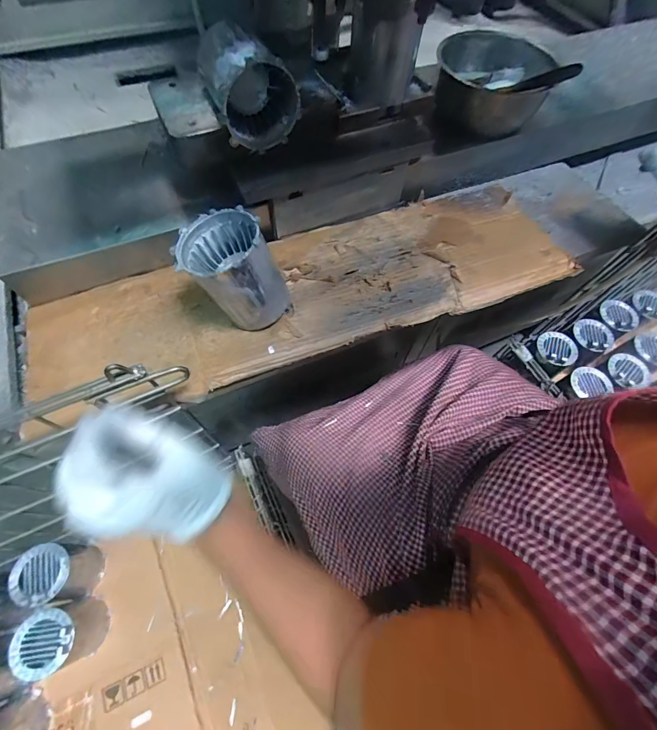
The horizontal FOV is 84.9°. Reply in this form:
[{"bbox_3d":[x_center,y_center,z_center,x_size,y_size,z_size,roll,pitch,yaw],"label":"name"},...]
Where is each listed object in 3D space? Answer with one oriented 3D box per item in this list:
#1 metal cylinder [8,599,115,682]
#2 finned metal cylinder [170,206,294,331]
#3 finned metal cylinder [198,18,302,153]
[{"bbox_3d":[-0.431,0.441,0.586,0.088,0.117,0.090,-17,65,-11],"label":"metal cylinder"},{"bbox_3d":[-0.115,-0.106,0.429,0.091,0.120,0.110,-41,72,-20],"label":"finned metal cylinder"},{"bbox_3d":[-0.095,-0.340,0.438,0.095,0.093,0.101,-20,66,-13],"label":"finned metal cylinder"}]

